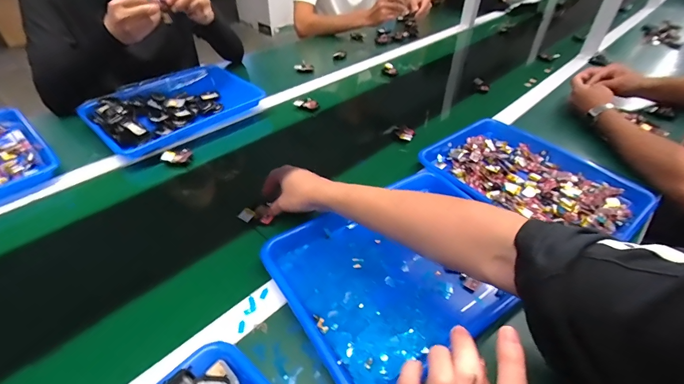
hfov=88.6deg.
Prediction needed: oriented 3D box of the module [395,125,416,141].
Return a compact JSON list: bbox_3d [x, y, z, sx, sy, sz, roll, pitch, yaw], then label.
[{"bbox_3d":[0.136,-0.129,0.757,0.043,0.022,0.022,31,49,28],"label":"module"}]

